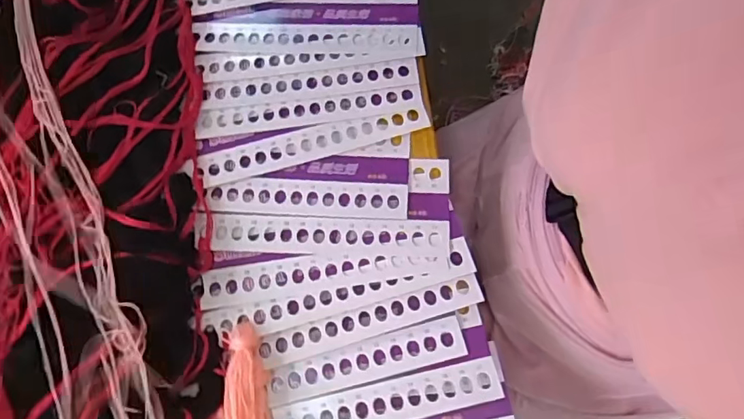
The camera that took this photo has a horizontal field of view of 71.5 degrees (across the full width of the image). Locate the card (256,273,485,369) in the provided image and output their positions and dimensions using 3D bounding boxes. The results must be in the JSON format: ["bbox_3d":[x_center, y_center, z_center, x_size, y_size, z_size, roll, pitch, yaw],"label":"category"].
[{"bbox_3d":[0.000,0.084,0.400,0.174,0.008,0.027,-16,78,-2],"label":"card"}]

